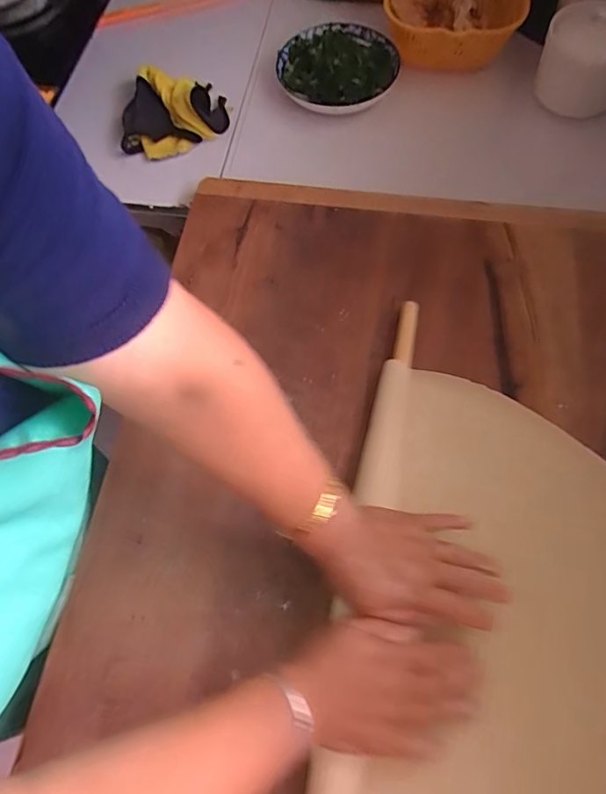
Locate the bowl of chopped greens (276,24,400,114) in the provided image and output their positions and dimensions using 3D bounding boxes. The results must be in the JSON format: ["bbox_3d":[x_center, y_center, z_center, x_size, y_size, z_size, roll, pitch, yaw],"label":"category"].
[{"bbox_3d":[0.058,-0.486,0.736,0.164,0.053,0.156,-1,67,2],"label":"bowl of chopped greens"}]

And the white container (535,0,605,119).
[{"bbox_3d":[0.399,-0.472,0.704,0.124,0.108,0.111,30,71,14],"label":"white container"}]

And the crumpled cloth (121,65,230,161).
[{"bbox_3d":[-0.186,-0.417,0.731,0.148,0.047,0.135,3,67,4],"label":"crumpled cloth"}]

